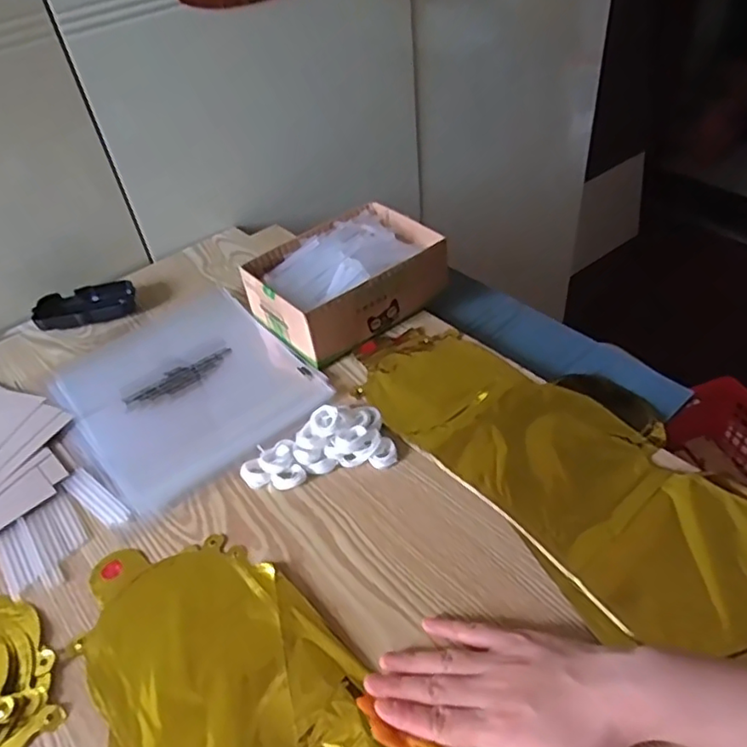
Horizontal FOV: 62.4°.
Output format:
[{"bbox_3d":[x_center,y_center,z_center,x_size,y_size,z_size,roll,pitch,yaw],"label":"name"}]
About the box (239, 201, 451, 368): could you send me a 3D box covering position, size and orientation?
[{"bbox_3d":[-0.027,-0.100,0.645,0.182,0.068,0.128,-32,49,-23],"label":"box"}]

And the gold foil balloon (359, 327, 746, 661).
[{"bbox_3d":[0.164,0.063,0.500,0.187,0.011,0.404,-29,48,-21],"label":"gold foil balloon"}]

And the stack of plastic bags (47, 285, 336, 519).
[{"bbox_3d":[-0.191,0.004,0.613,0.205,0.009,0.249,-31,49,-23],"label":"stack of plastic bags"}]

